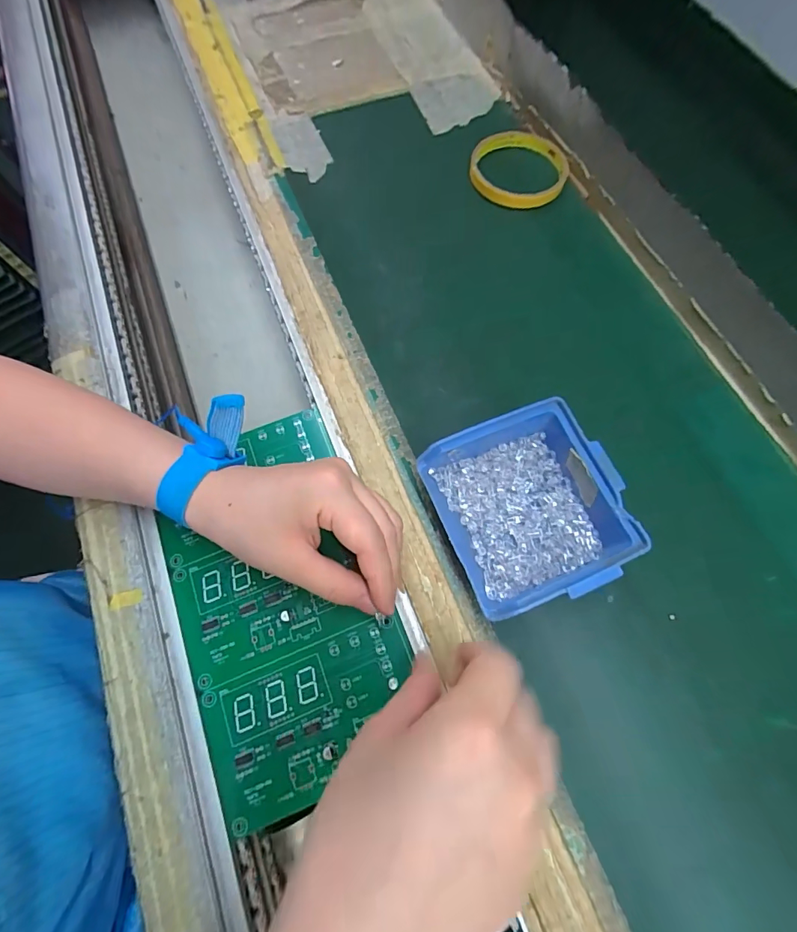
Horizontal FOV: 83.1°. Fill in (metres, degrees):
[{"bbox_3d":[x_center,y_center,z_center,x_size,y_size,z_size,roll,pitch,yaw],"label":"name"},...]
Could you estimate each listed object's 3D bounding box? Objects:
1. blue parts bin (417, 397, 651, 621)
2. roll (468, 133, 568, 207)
[{"bbox_3d":[0.074,0.028,0.269,0.095,0.053,0.101,-21,70,-6],"label":"blue parts bin"},{"bbox_3d":[0.107,-0.268,0.400,0.082,0.015,0.084,8,70,6],"label":"roll"}]

